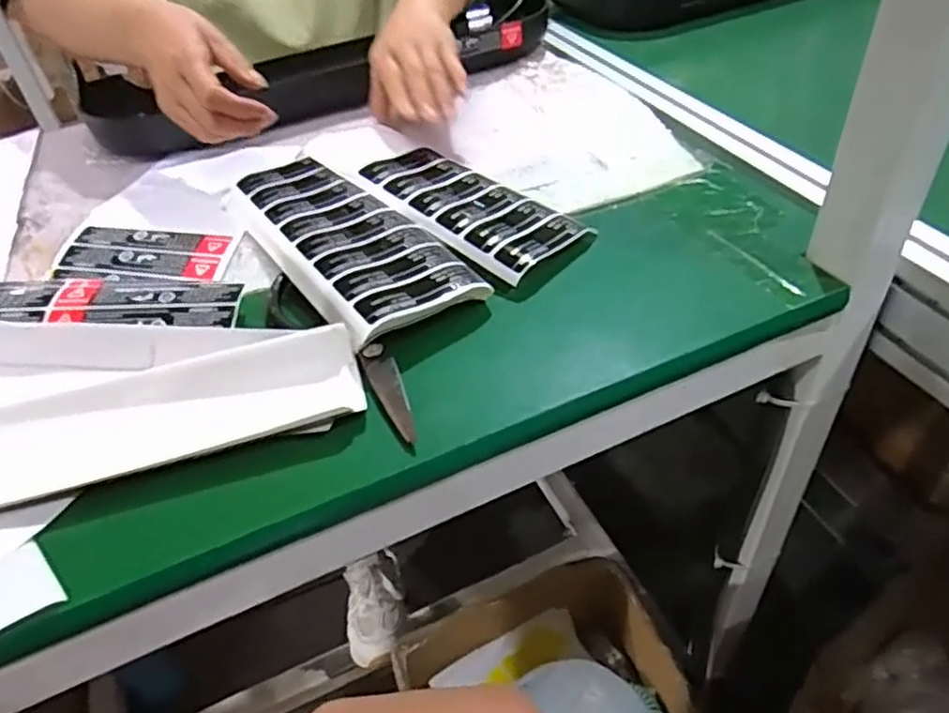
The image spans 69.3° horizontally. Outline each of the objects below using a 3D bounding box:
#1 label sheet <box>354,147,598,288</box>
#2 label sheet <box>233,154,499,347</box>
[{"bbox_3d":[-0.006,-0.108,0.508,0.166,0.036,0.089,31,54,34],"label":"label sheet"},{"bbox_3d":[-0.092,-0.081,0.488,0.093,0.033,0.221,-29,47,-22],"label":"label sheet"}]

